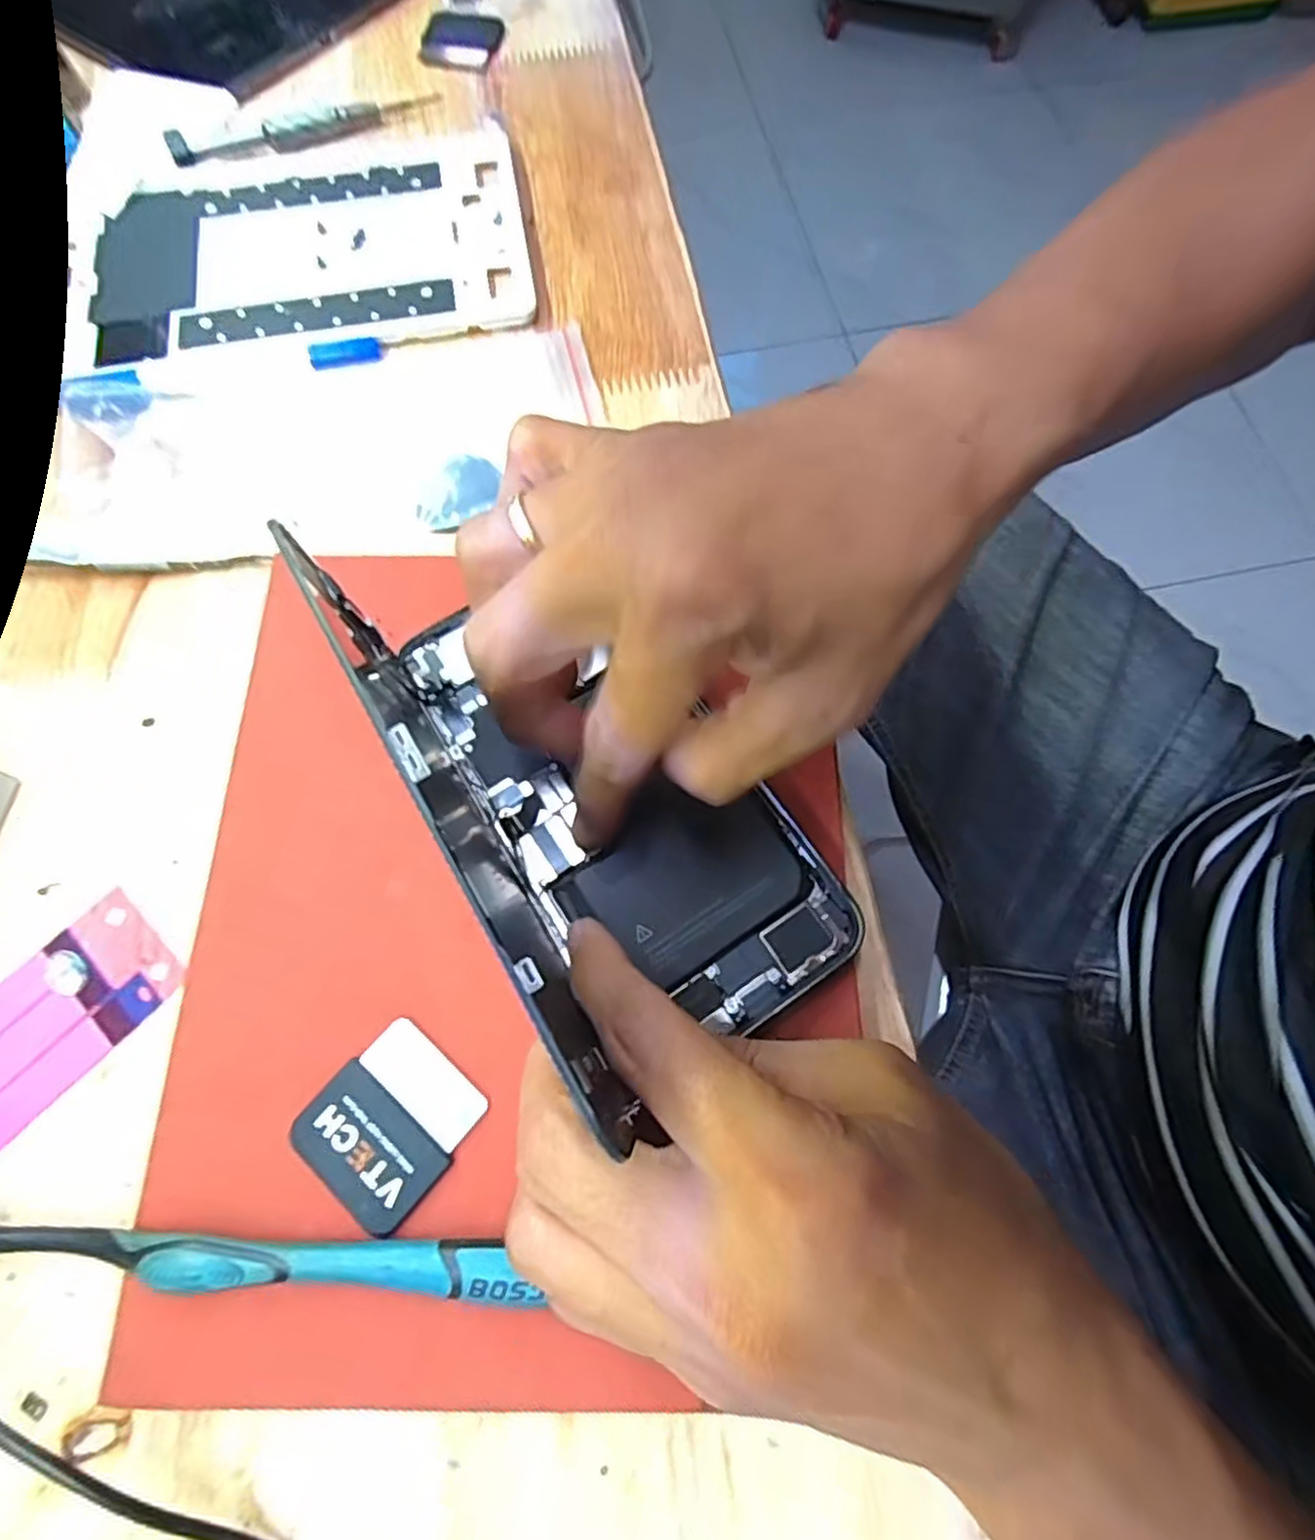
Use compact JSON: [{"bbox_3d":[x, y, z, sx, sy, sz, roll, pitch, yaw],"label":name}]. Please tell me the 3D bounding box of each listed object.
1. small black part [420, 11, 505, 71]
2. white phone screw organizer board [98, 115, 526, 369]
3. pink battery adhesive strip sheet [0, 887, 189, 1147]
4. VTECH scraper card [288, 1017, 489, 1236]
[{"bbox_3d":[-0.103,-0.382,0.373,0.039,0.004,0.042,9,71,2],"label":"small black part"},{"bbox_3d":[-0.154,-0.236,0.320,0.186,0.004,0.124,-10,71,-5],"label":"white phone screw organizer board"},{"bbox_3d":[-0.190,0.084,0.208,0.040,0.004,0.100,40,75,11],"label":"pink battery adhesive strip sheet"},{"bbox_3d":[-0.073,0.096,0.195,0.039,0.004,0.042,38,74,11],"label":"VTECH scraper card"}]

